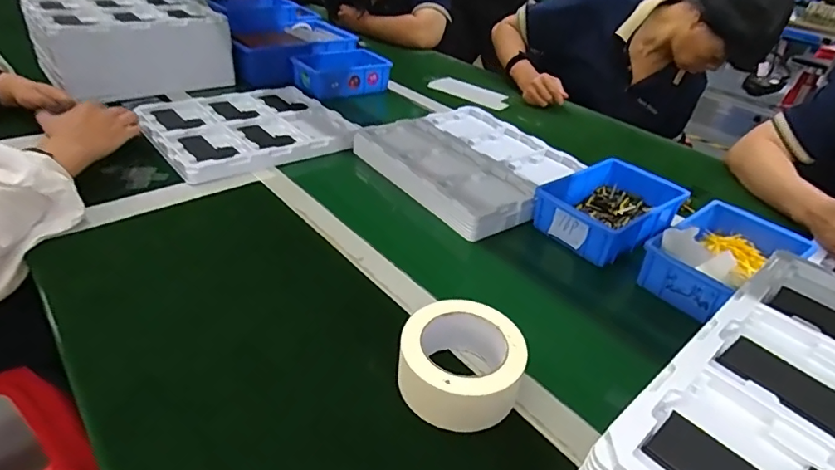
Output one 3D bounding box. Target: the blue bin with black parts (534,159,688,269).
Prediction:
[{"bbox_3d":[0.276,-0.040,0.720,0.198,0.056,0.141,-25,44,-35],"label":"blue bin with black parts"}]

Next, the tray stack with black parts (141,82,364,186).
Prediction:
[{"bbox_3d":[-0.294,-0.195,0.875,0.311,0.025,0.304,-20,41,-31],"label":"tray stack with black parts"}]

